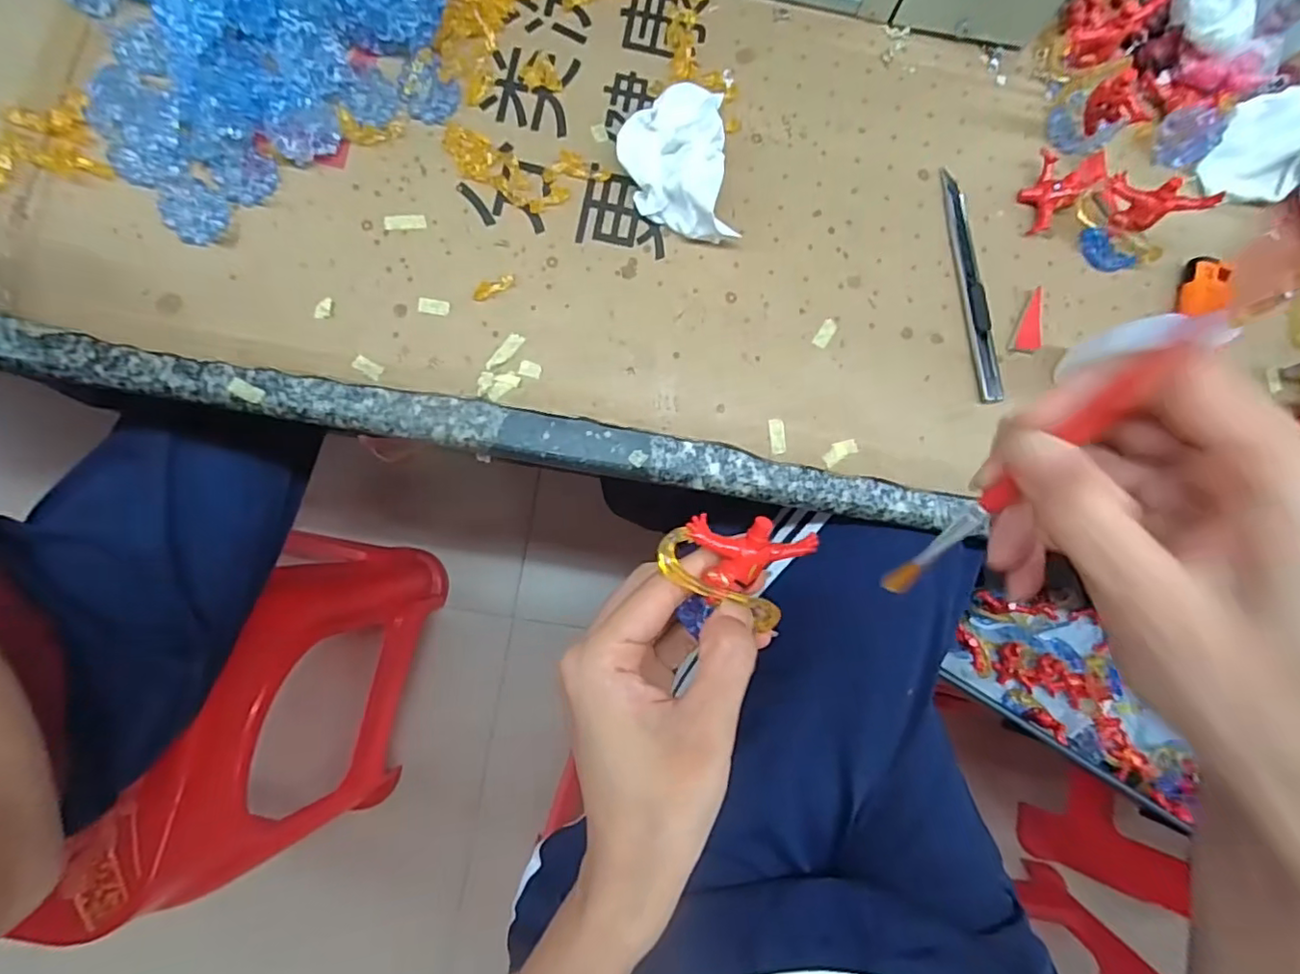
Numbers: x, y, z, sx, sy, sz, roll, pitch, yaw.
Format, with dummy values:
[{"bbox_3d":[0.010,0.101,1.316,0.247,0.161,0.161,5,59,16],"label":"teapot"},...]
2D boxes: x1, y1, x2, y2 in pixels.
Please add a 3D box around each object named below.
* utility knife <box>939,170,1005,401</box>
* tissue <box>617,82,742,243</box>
[{"bbox_3d":[0.181,-0.115,0.338,0.012,0.010,0.139,-4,83,-5],"label":"utility knife"},{"bbox_3d":[0.014,-0.172,0.322,0.058,0.034,0.080,-7,83,-6],"label":"tissue"}]

